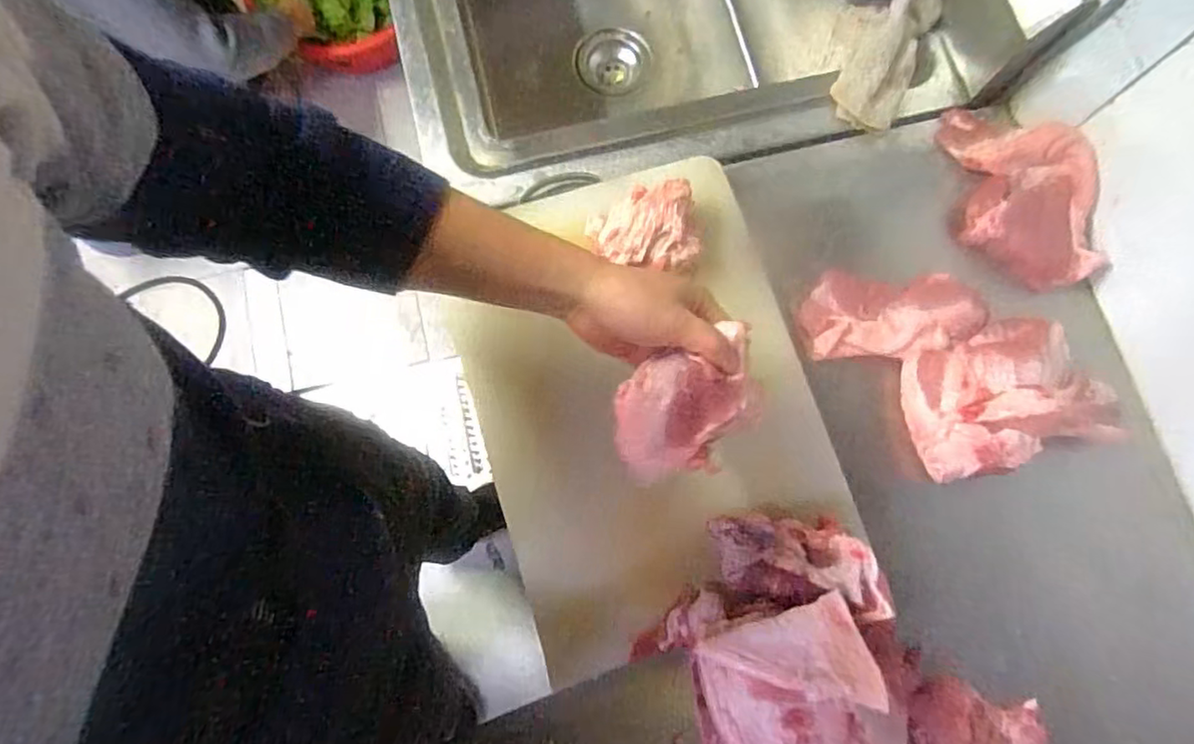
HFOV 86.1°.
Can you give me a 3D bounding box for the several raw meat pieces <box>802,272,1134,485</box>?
[{"bbox_3d":[0.319,-0.012,0.562,0.164,0.062,0.249,-37,80,-8],"label":"several raw meat pieces"}]

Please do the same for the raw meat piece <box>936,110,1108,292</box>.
[{"bbox_3d":[0.392,-0.174,0.598,0.102,0.055,0.198,-14,78,-3],"label":"raw meat piece"}]

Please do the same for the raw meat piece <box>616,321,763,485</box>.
[{"bbox_3d":[0.064,0.026,0.435,0.109,0.031,0.078,-22,78,-5],"label":"raw meat piece"}]

